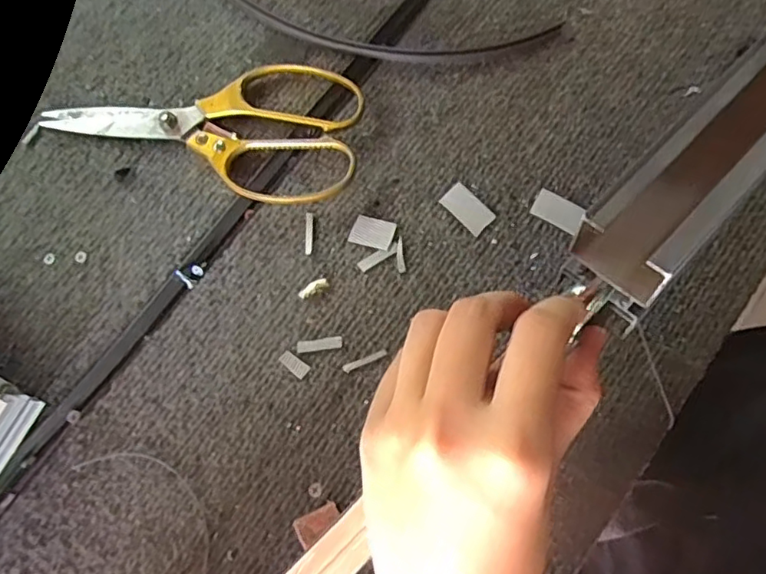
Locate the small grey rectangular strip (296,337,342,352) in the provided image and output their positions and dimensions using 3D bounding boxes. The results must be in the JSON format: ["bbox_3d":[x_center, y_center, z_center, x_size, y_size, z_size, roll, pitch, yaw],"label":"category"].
[{"bbox_3d":[-0.035,0.032,0.324,0.025,0.004,0.007,-6,75,0],"label":"small grey rectangular strip"}]

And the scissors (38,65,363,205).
[{"bbox_3d":[-0.110,-0.097,0.355,0.191,0.013,0.087,7,76,4],"label":"scissors"}]

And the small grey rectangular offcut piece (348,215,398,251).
[{"bbox_3d":[-0.006,-0.032,0.339,0.024,0.004,0.018,15,77,6],"label":"small grey rectangular offcut piece"}]

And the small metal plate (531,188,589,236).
[{"bbox_3d":[0.101,-0.043,0.338,0.028,0.004,0.017,30,84,13],"label":"small metal plate"}]

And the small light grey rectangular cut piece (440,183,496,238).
[{"bbox_3d":[0.049,-0.046,0.341,0.017,0.004,0.030,-43,78,-9],"label":"small light grey rectangular cut piece"}]

